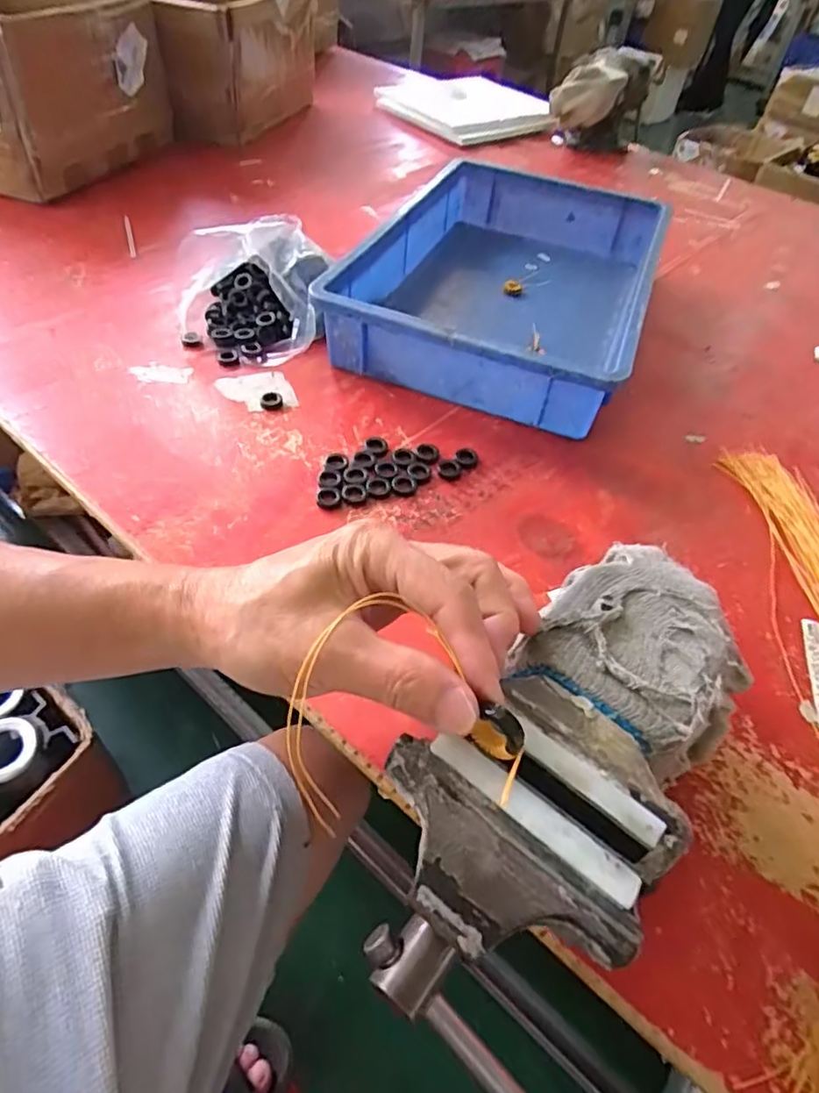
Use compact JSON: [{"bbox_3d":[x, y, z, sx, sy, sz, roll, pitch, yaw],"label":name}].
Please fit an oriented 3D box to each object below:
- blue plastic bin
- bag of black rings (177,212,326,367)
[{"bbox_3d":[0.112,-0.293,0.662,0.274,0.081,0.421,19,50,10],"label":"blue plastic bin"},{"bbox_3d":[-0.157,-0.255,0.596,0.140,0.087,0.147,-5,50,-10],"label":"bag of black rings"}]

